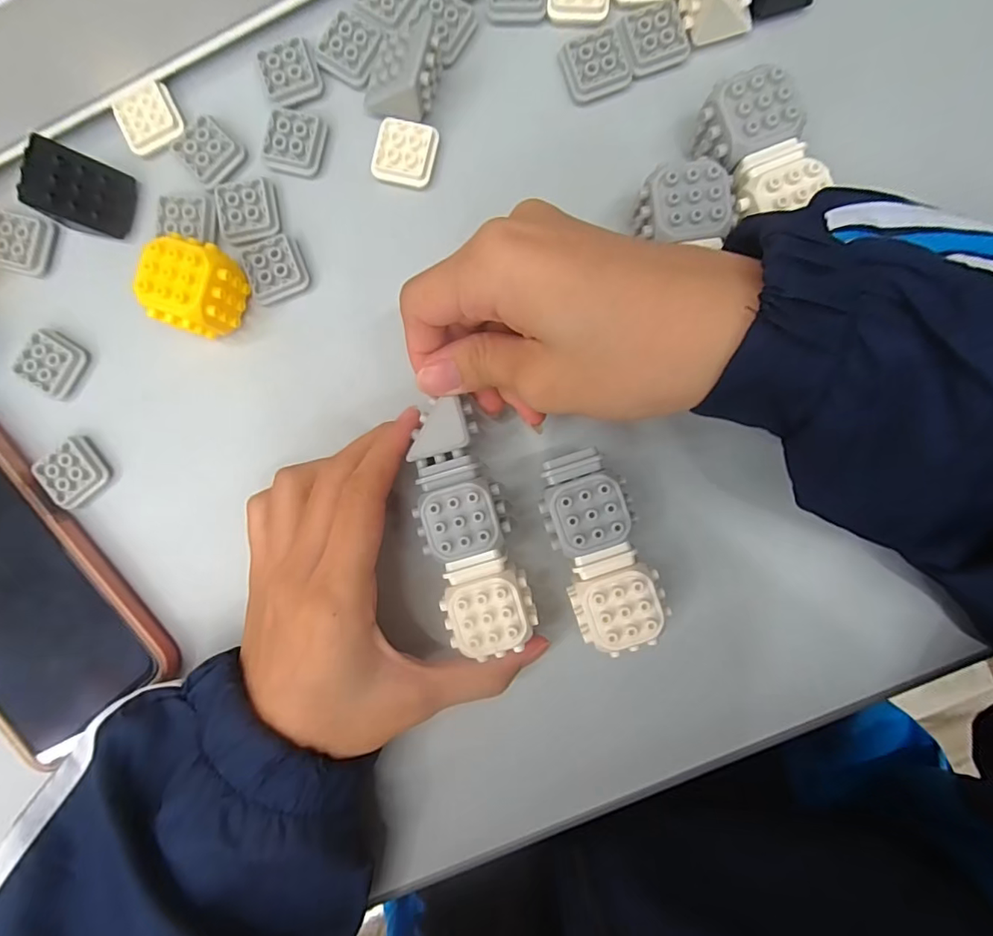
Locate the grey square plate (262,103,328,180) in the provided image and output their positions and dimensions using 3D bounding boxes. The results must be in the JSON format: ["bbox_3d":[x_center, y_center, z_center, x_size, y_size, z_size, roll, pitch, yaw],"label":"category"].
[{"bbox_3d":[-0.094,-0.152,0.236,0.026,0.005,0.029,12,92,1],"label":"grey square plate"}]

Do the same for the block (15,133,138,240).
[{"bbox_3d":[-0.186,-0.124,0.228,0.029,0.025,0.031,15,92,1],"label":"block"}]

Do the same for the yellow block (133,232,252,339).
[{"bbox_3d":[-0.131,-0.078,0.225,0.030,0.035,0.036,18,92,1],"label":"yellow block"}]

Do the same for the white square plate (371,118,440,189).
[{"bbox_3d":[-0.042,-0.145,0.236,0.027,0.009,0.028,12,92,1],"label":"white square plate"}]

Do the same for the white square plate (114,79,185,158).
[{"bbox_3d":[-0.163,-0.164,0.237,0.027,0.004,0.026,-25,90,2],"label":"white square plate"}]

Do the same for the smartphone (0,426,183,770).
[{"bbox_3d":[-0.232,0.054,0.241,0.085,0.014,0.161,-39,90,2],"label":"smartphone"}]

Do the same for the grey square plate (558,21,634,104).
[{"bbox_3d":[0.044,-0.182,0.230,0.029,0.006,0.027,-21,91,2],"label":"grey square plate"}]

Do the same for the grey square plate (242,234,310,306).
[{"bbox_3d":[-0.102,-0.093,0.237,0.026,0.006,0.026,-18,91,2],"label":"grey square plate"}]

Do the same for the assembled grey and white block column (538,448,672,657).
[{"bbox_3d":[0.043,0.033,0.218,0.036,0.038,0.079,-18,89,2],"label":"assembled grey and white block column"}]

